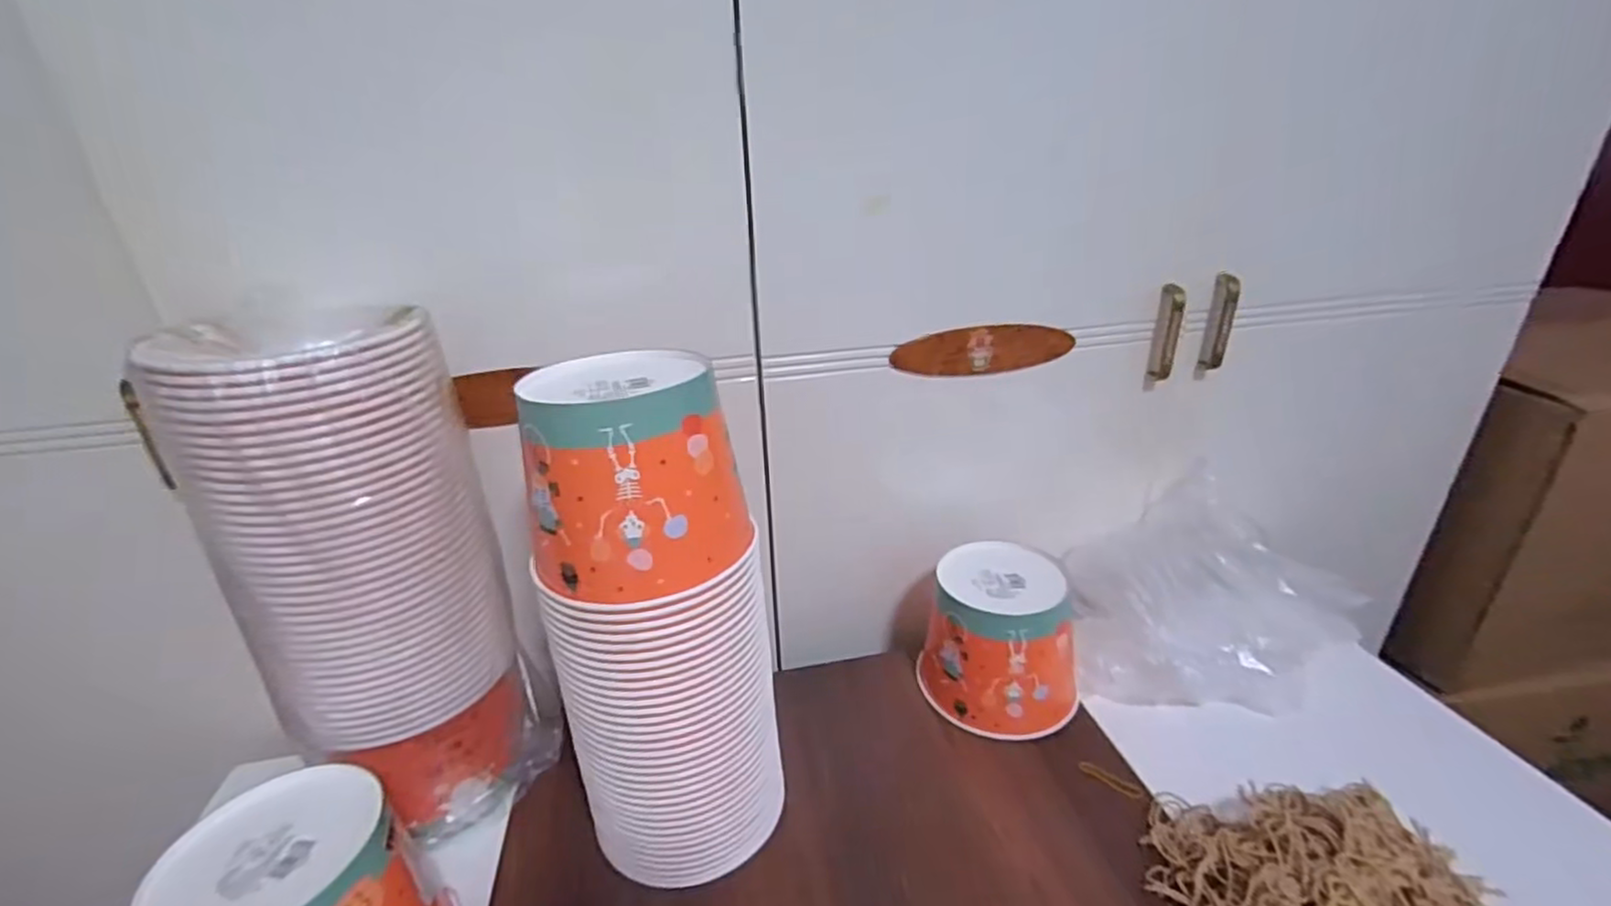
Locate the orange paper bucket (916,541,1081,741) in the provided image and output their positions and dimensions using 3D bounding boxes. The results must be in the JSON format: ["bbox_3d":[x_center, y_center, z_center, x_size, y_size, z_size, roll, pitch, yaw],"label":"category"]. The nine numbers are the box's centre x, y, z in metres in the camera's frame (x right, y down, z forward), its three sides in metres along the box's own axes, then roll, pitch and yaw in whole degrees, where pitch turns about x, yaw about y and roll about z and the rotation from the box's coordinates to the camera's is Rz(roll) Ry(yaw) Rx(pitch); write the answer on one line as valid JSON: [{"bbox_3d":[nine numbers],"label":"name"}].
[{"bbox_3d":[0.199,0.181,0.687,0.145,0.128,0.146,8,28,20],"label":"orange paper bucket"}]

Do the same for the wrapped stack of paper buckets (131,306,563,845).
[{"bbox_3d":[-0.336,0.110,0.548,0.175,0.427,0.151,-21,32,-33],"label":"wrapped stack of paper buckets"}]

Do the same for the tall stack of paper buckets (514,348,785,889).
[{"bbox_3d":[-0.108,0.140,0.504,0.151,0.391,0.120,2,26,8],"label":"tall stack of paper buckets"}]

